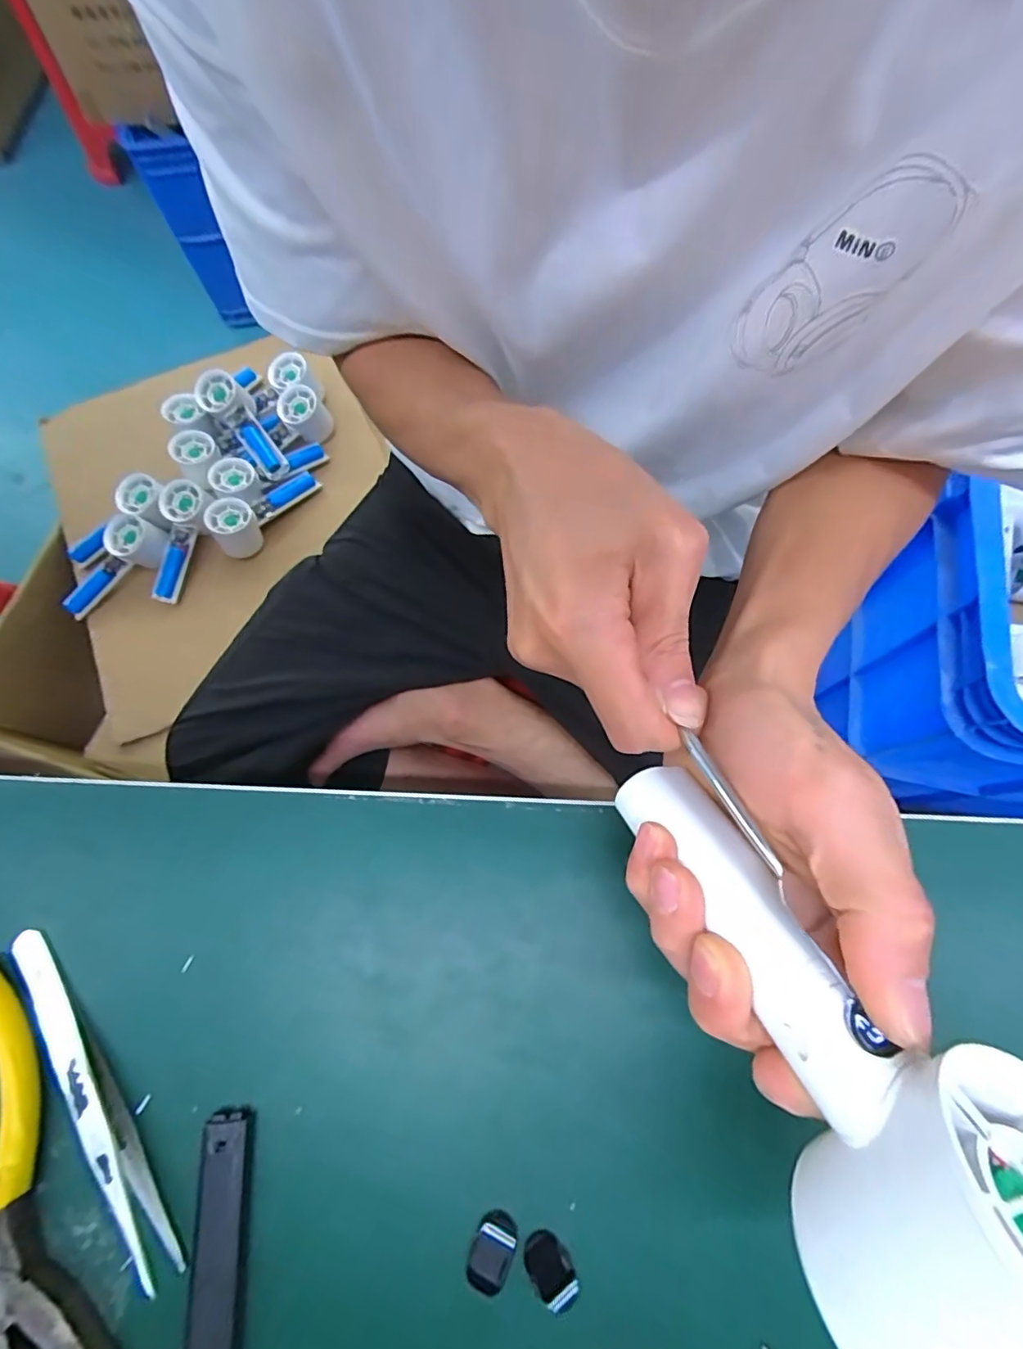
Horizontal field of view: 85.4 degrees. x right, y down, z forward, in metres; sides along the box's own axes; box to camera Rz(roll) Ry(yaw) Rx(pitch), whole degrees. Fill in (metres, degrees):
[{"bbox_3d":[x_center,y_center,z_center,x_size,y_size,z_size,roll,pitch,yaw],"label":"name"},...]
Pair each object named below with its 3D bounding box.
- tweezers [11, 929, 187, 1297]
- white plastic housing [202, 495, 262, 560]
[{"bbox_3d":[-0.147,0.143,0.191,0.011,0.011,0.122,-37,73,-13],"label":"tweezers"},{"bbox_3d":[-0.375,-0.199,0.751,0.058,0.056,0.065,-42,76,-12],"label":"white plastic housing"}]

